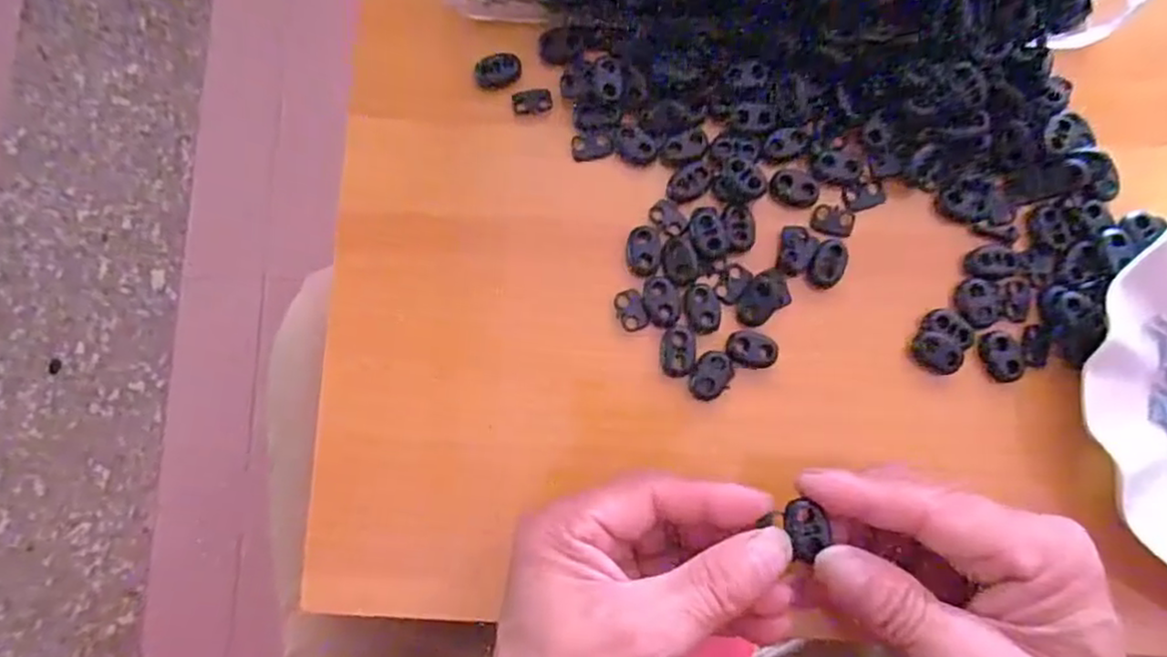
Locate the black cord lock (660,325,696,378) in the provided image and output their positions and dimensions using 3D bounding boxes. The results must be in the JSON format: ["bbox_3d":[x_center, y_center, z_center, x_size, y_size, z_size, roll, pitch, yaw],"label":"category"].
[{"bbox_3d":[0.041,0.010,0.297,0.015,0.004,0.022,3,82,1],"label":"black cord lock"}]

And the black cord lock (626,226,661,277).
[{"bbox_3d":[0.027,-0.034,0.302,0.015,0.004,0.022,3,82,1],"label":"black cord lock"}]

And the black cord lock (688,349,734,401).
[{"bbox_3d":[0.055,0.020,0.292,0.015,0.004,0.022,32,84,5],"label":"black cord lock"}]

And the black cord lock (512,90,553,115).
[{"bbox_3d":[-0.024,-0.105,0.316,0.018,0.004,0.009,-5,82,0],"label":"black cord lock"}]

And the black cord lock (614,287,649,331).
[{"bbox_3d":[0.021,-0.008,0.301,0.013,0.004,0.018,-25,82,-3],"label":"black cord lock"}]

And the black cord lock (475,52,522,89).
[{"bbox_3d":[-0.040,-0.120,0.313,0.021,0.004,0.014,-17,82,-1],"label":"black cord lock"}]

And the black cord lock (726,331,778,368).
[{"bbox_3d":[0.074,0.009,0.294,0.022,0.004,0.015,11,82,3],"label":"black cord lock"}]

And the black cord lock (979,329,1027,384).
[{"bbox_3d":[0.181,0.012,0.292,0.015,0.006,0.022,-19,82,-2],"label":"black cord lock"}]

